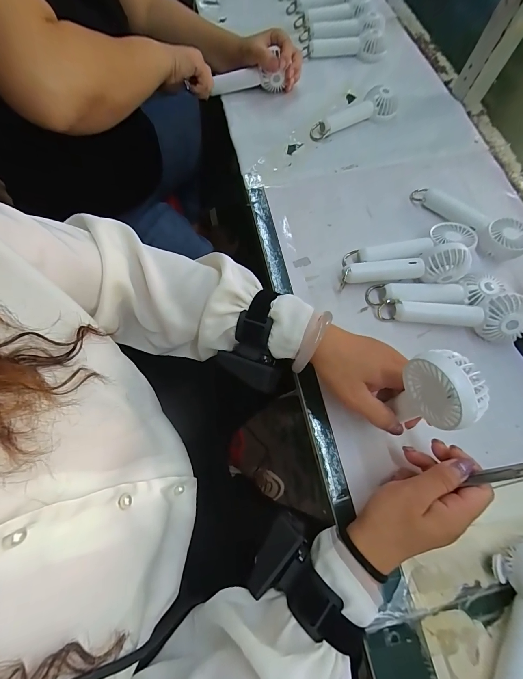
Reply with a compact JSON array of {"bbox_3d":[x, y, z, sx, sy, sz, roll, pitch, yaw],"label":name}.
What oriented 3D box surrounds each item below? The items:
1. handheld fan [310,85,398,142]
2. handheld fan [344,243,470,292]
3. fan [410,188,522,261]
[{"bbox_3d":[0.153,-0.373,0.499,0.158,0.030,0.042,-24,71,-9],"label":"handheld fan"},{"bbox_3d":[0.176,-0.090,0.370,0.143,0.048,0.032,1,69,0],"label":"handheld fan"},{"bbox_3d":[0.286,-0.168,0.423,0.164,0.033,0.047,36,72,12],"label":"fan"}]

